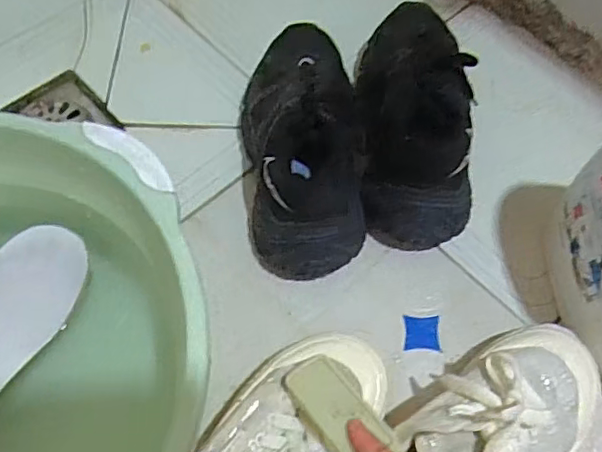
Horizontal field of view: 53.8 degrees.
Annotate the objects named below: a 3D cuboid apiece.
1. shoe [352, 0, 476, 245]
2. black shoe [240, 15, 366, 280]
[{"bbox_3d":[0.108,-0.108,0.557,0.120,0.105,0.250,2,63,-1],"label":"shoe"},{"bbox_3d":[-0.003,-0.078,0.542,0.096,0.104,0.249,-6,63,-5],"label":"black shoe"}]

